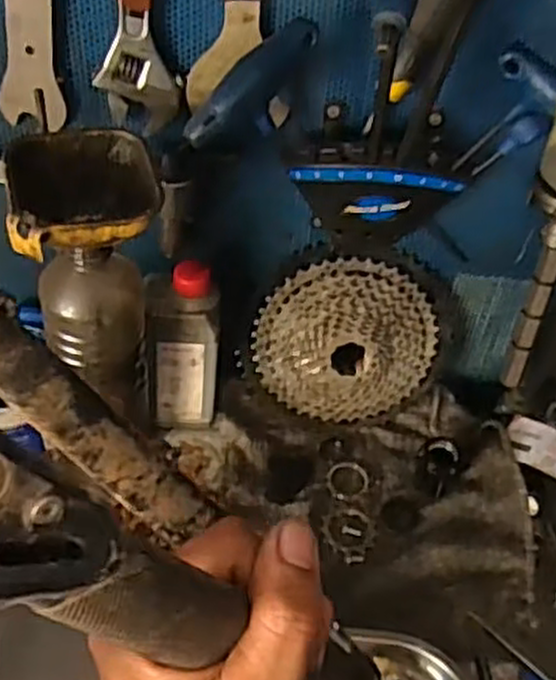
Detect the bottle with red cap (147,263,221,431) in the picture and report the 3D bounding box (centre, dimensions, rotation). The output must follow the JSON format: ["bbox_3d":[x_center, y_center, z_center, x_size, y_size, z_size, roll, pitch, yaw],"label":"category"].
[{"bbox_3d":[-0.085,0.005,0.713,0.066,0.172,0.055,-4,46,-9],"label":"bottle with red cap"}]

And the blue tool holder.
[{"bbox_3d":[0.074,-0.108,0.629,0.129,0.086,0.043,9,45,3],"label":"blue tool holder"}]

